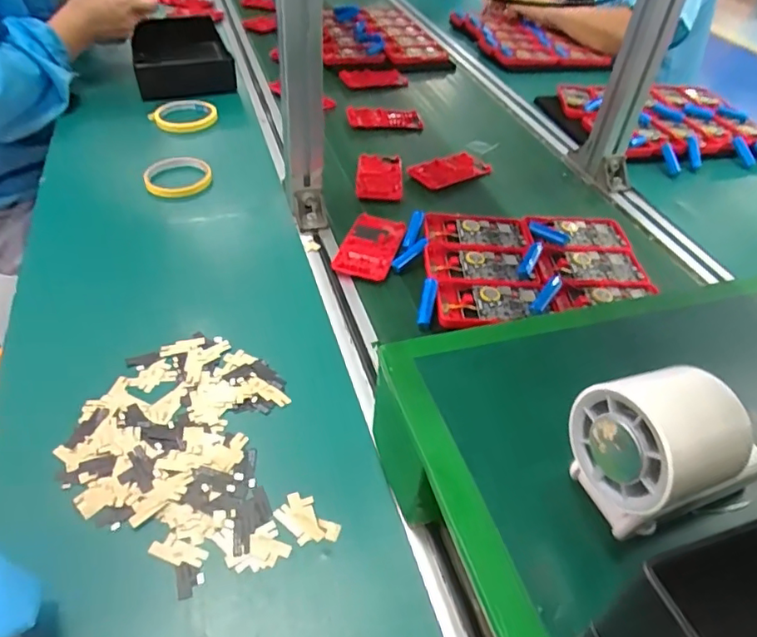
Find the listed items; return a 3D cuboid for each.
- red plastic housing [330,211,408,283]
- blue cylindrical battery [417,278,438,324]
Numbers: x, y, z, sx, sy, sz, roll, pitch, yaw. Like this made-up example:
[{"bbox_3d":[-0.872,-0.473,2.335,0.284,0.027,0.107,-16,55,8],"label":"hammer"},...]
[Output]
[{"bbox_3d":[-0.008,-0.087,0.653,0.064,0.011,0.114,14,44,9],"label":"red plastic housing"},{"bbox_3d":[0.051,-0.017,0.577,0.014,0.013,0.047,10,75,8],"label":"blue cylindrical battery"}]

